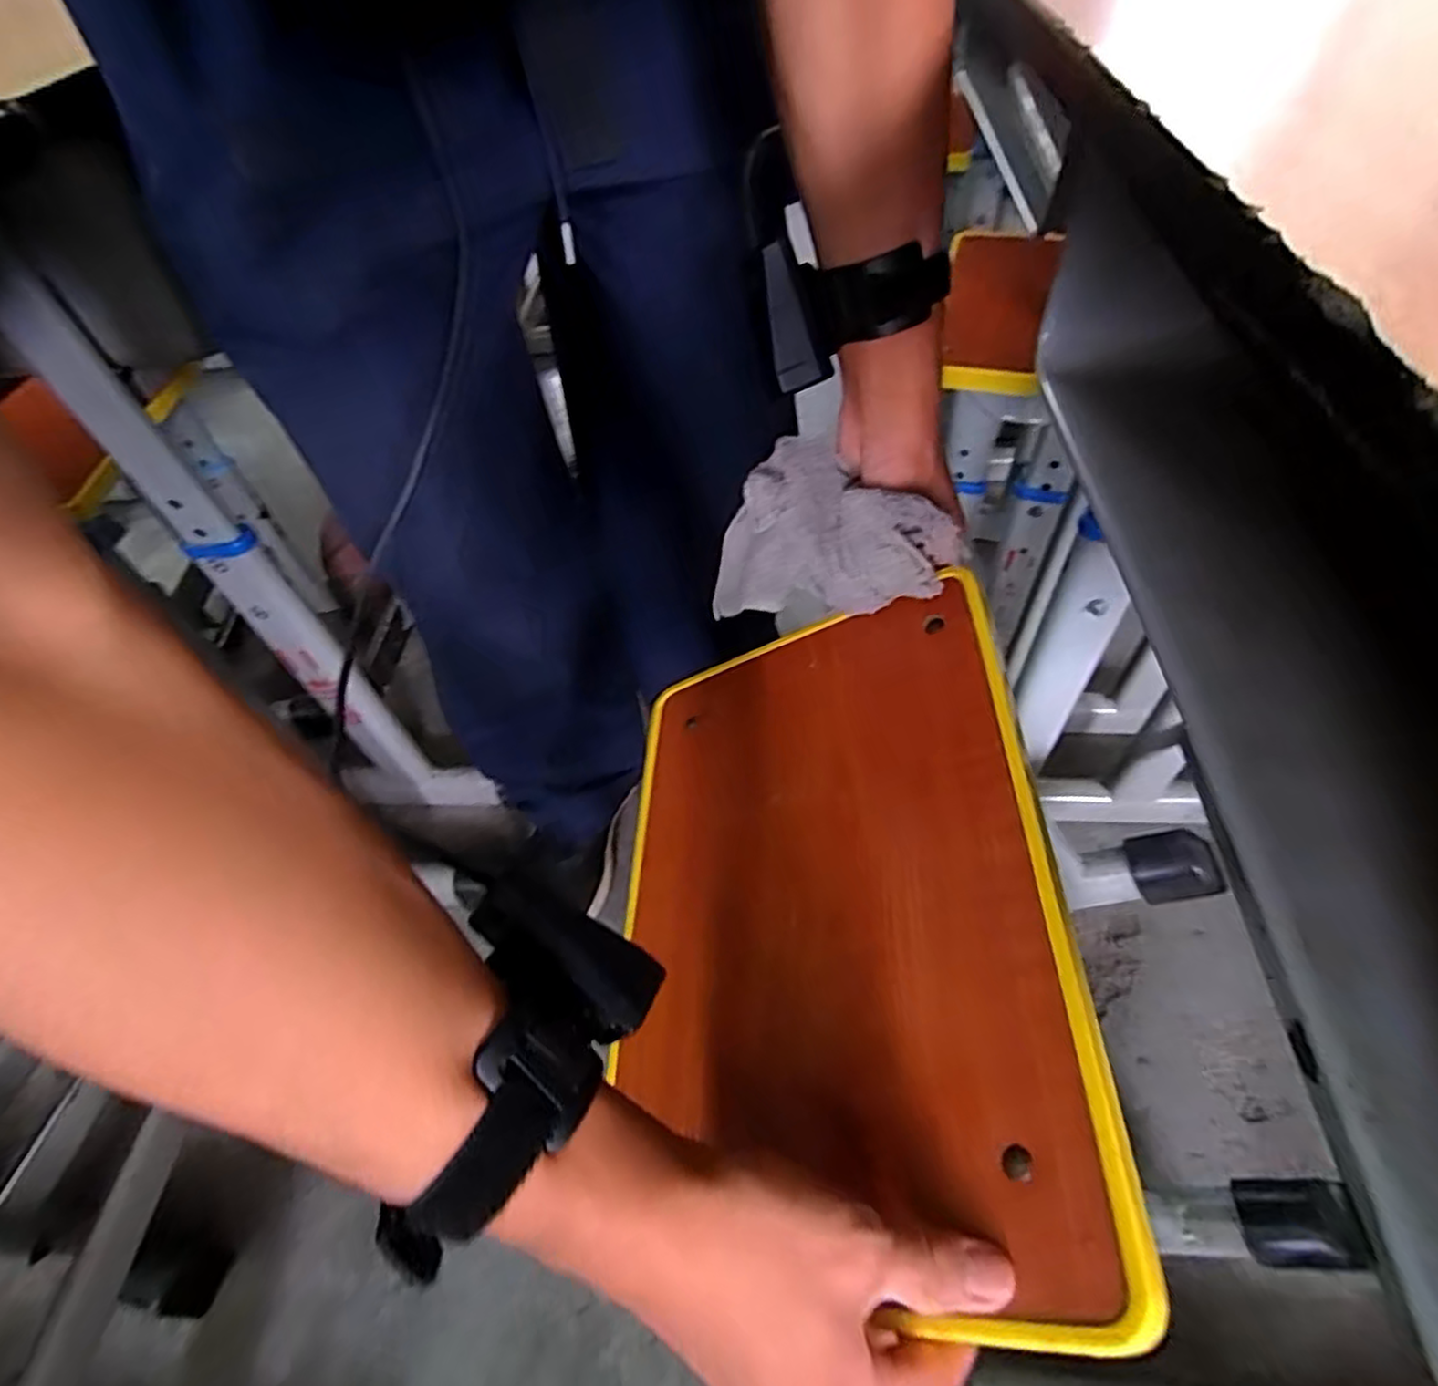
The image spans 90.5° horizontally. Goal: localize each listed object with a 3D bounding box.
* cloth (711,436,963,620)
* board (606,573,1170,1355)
[{"bbox_3d":[0.062,-0.091,0.424,0.136,0.097,0.076,16,55,18],"label":"cloth"},{"bbox_3d":[0.041,0.097,0.364,0.218,0.012,0.337,-25,44,27],"label":"board"}]

